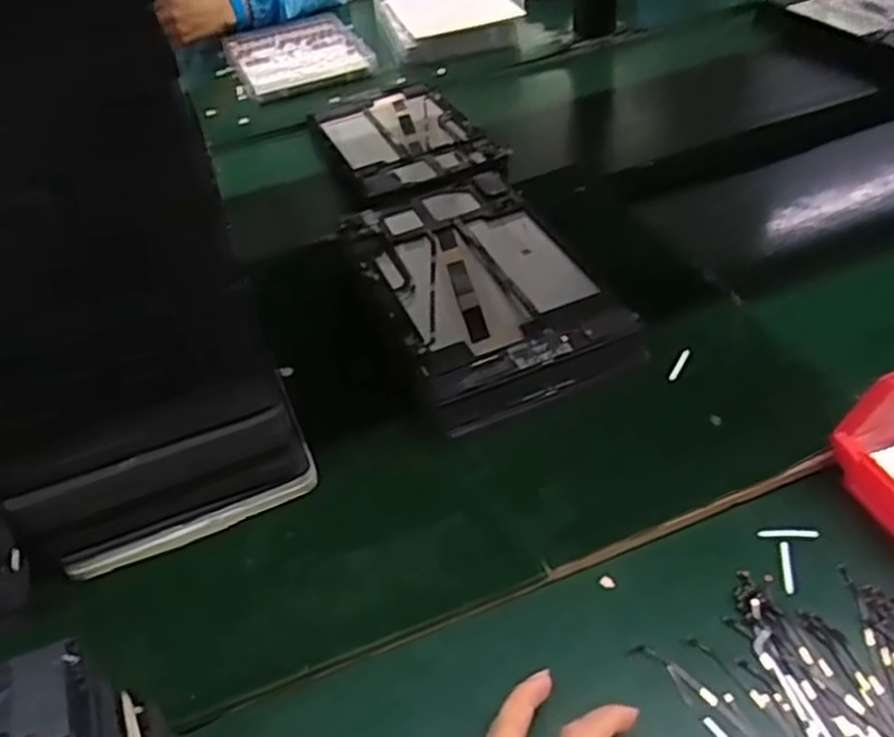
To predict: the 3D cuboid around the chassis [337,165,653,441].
[{"bbox_3d":[0.021,-0.069,0.584,0.155,0.047,0.276,-20,46,-13],"label":"chassis"}]

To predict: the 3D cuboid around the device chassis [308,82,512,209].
[{"bbox_3d":[-0.050,-0.251,0.823,0.163,0.035,0.261,-21,46,-14],"label":"device chassis"}]

